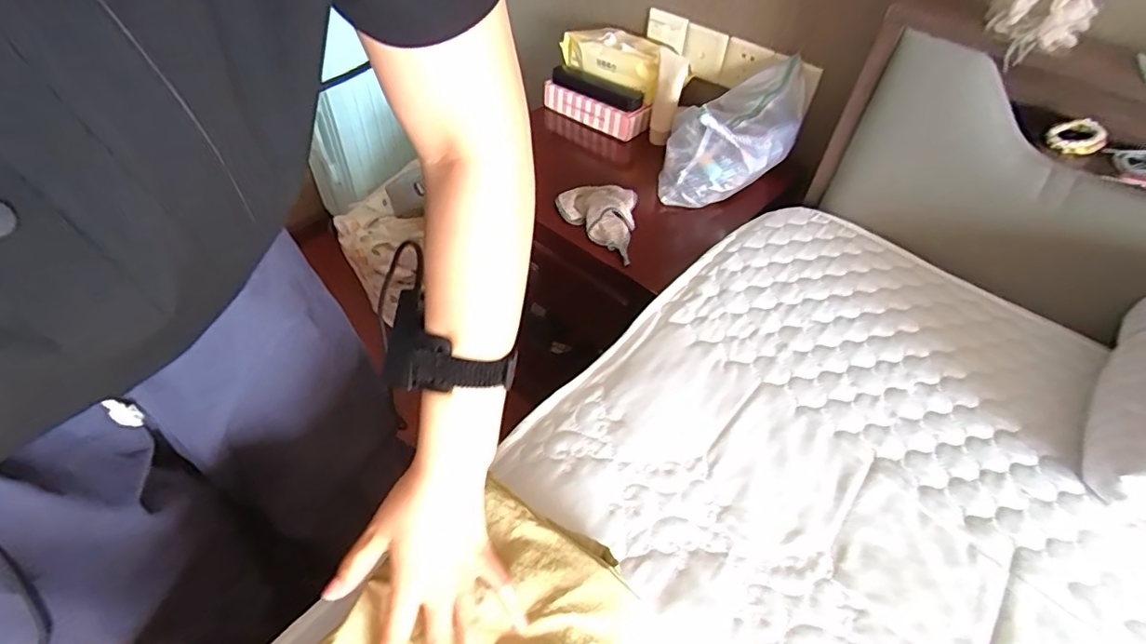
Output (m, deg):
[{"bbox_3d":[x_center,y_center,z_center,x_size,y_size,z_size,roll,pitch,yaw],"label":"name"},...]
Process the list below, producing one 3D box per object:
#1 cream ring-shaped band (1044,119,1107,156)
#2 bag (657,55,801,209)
[{"bbox_3d":[0.620,-0.228,0.664,0.040,0.033,0.060,-35,59,-30],"label":"cream ring-shaped band"},{"bbox_3d":[0.261,-0.311,0.850,0.149,0.134,0.302,37,71,26],"label":"bag"}]

